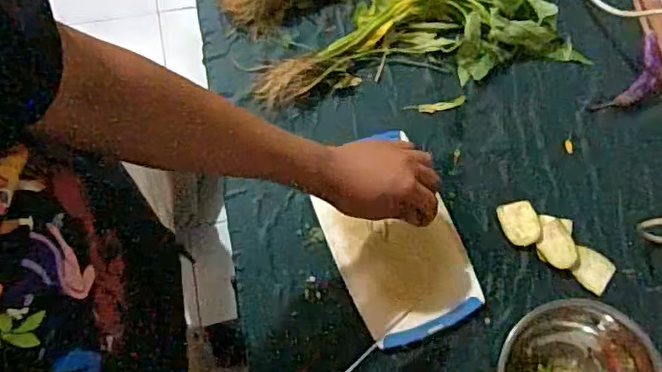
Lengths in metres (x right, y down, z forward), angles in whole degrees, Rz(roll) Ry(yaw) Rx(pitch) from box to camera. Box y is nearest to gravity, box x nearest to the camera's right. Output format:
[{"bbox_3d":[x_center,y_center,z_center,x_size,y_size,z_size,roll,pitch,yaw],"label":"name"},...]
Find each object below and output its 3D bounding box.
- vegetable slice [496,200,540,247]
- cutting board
[{"bbox_3d":[0.229,0.046,0.735,0.044,0.011,0.053,-11,75,-5],"label":"vegetable slice"},{"bbox_3d":[0.075,0.069,0.721,0.143,0.015,0.222,-24,74,0],"label":"cutting board"}]

